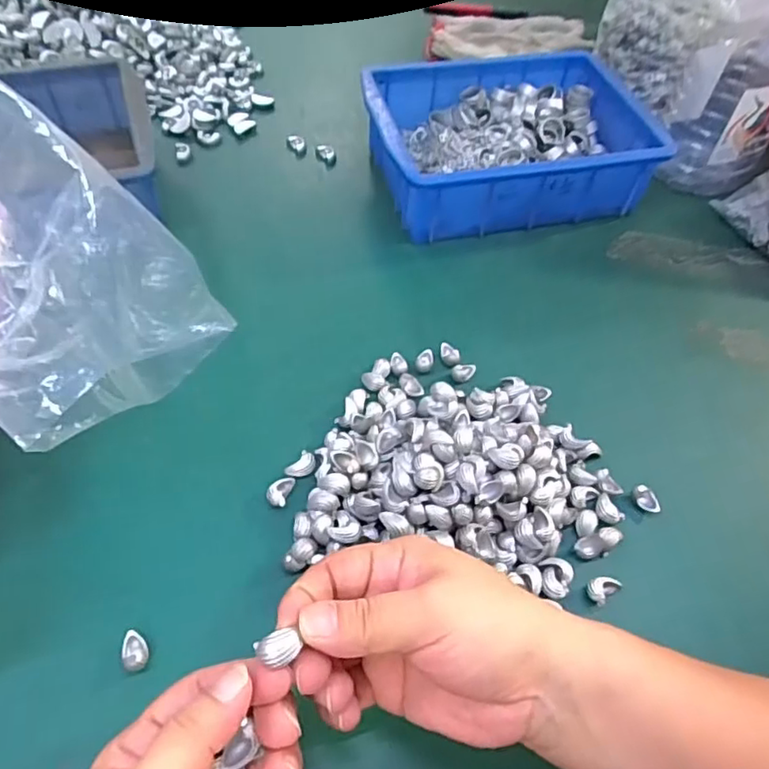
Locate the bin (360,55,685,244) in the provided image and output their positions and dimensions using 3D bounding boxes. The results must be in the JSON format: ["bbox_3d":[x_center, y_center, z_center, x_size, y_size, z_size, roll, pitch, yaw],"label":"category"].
[{"bbox_3d":[0.112,-0.226,0.557,0.239,0.074,0.176,-9,55,-10],"label":"bin"}]

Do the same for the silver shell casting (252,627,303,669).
[{"bbox_3d":[-0.040,0.101,0.226,0.015,0.006,0.011,-19,57,-17],"label":"silver shell casting"}]

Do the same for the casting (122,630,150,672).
[{"bbox_3d":[-0.130,0.138,0.309,0.011,0.011,0.021,-12,55,-12],"label":"casting"}]

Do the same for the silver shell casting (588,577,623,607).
[{"bbox_3d":[0.126,0.119,0.344,0.021,0.013,0.013,-34,63,-25],"label":"silver shell casting"}]

